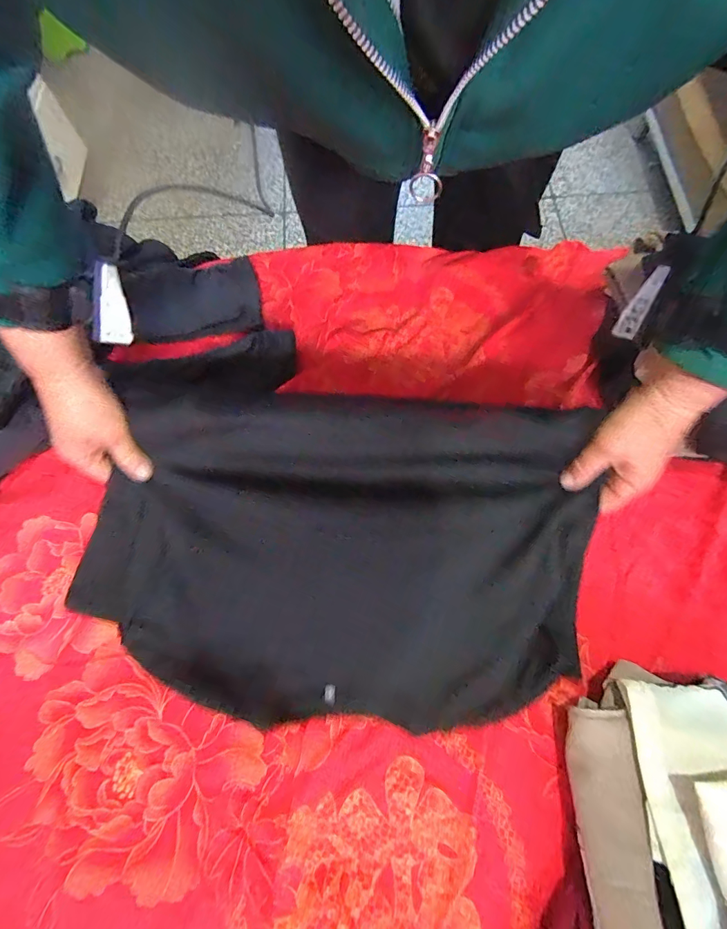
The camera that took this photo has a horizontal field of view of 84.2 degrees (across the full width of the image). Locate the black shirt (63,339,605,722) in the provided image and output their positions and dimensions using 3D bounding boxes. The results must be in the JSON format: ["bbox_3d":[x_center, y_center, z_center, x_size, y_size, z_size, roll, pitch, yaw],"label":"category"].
[{"bbox_3d":[-0.033,0.069,0.402,0.495,0.091,0.344,16,71,7],"label":"black shirt"}]

